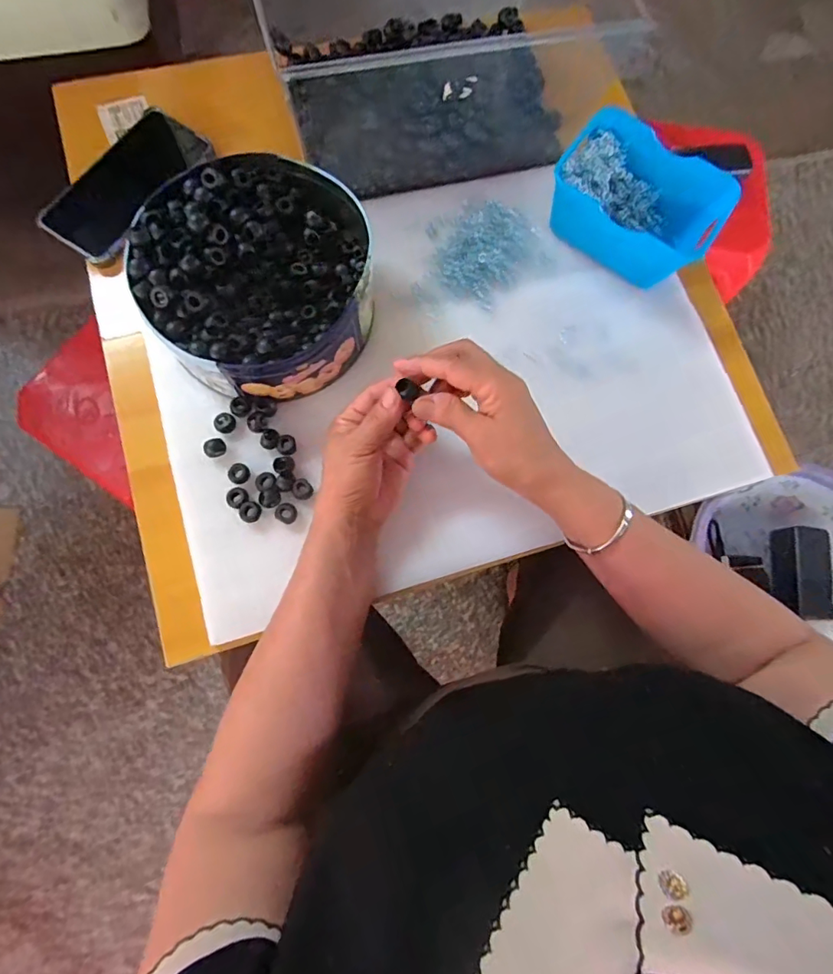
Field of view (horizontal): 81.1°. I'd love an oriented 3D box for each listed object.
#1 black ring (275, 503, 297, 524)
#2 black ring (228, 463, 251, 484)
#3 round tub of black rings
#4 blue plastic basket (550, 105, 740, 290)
[{"bbox_3d":[-0.110,0.022,0.410,0.017,0.009,0.017,1,77,-4],"label":"black ring"},{"bbox_3d":[-0.150,-0.011,0.410,0.017,0.008,0.018,1,77,-4],"label":"black ring"},{"bbox_3d":[-0.130,-0.179,0.410,0.184,0.072,0.200,-7,78,-6],"label":"round tub of black rings"},{"bbox_3d":[0.203,-0.265,0.457,0.151,0.058,0.105,36,77,4],"label":"blue plastic basket"}]

